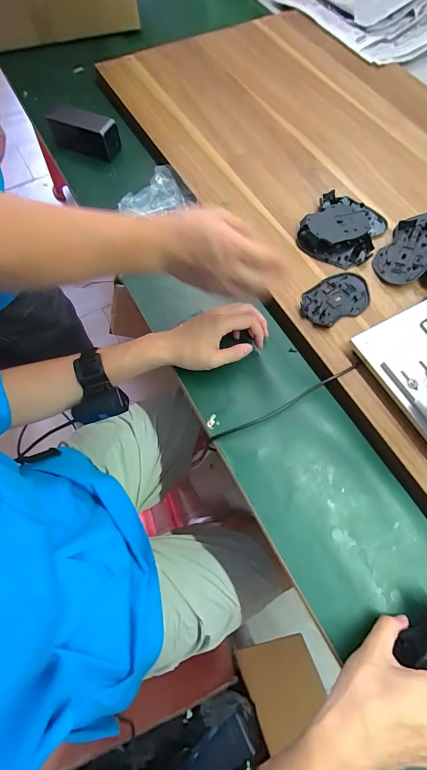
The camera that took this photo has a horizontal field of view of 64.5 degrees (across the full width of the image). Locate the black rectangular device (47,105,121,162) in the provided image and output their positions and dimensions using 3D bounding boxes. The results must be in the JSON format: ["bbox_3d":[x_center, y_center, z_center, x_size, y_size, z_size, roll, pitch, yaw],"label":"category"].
[{"bbox_3d":[-0.246,-0.475,0.634,0.133,0.059,0.042,22,69,9],"label":"black rectangular device"}]

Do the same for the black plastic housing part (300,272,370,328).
[{"bbox_3d":[0.183,-0.128,0.504,0.113,0.009,0.070,-24,69,-9],"label":"black plastic housing part"}]

